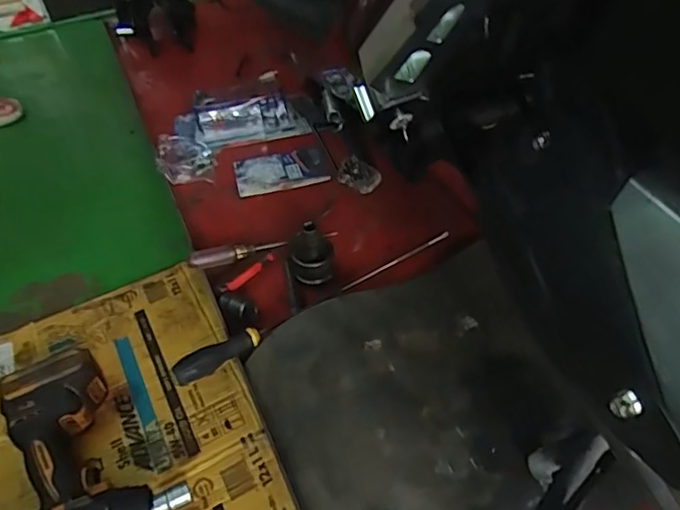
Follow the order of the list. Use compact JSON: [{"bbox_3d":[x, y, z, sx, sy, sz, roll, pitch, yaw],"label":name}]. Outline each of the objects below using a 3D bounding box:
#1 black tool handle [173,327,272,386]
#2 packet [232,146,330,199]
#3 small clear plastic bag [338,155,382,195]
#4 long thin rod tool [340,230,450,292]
[{"bbox_3d":[-0.123,0.102,0.596,0.106,0.020,0.025,-27,49,-26],"label":"black tool handle"},{"bbox_3d":[-0.094,-0.135,0.894,0.140,0.010,0.101,-12,44,-6],"label":"packet"},{"bbox_3d":[0.018,-0.071,0.516,0.004,0.025,0.057,40,13,35],"label":"small clear plastic bag"},{"bbox_3d":[0.075,0.007,0.726,0.176,0.011,0.007,-30,49,-23],"label":"long thin rod tool"}]

